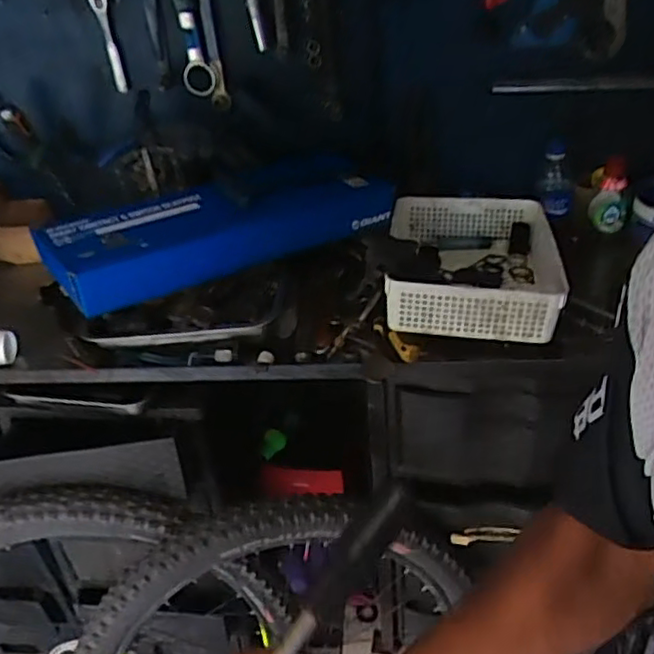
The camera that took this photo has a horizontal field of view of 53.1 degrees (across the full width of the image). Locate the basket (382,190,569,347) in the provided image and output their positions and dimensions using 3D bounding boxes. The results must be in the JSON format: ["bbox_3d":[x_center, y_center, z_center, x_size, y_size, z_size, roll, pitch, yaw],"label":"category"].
[{"bbox_3d":[0.222,-0.107,1.029,0.245,0.108,0.328,2,38,9],"label":"basket"}]

